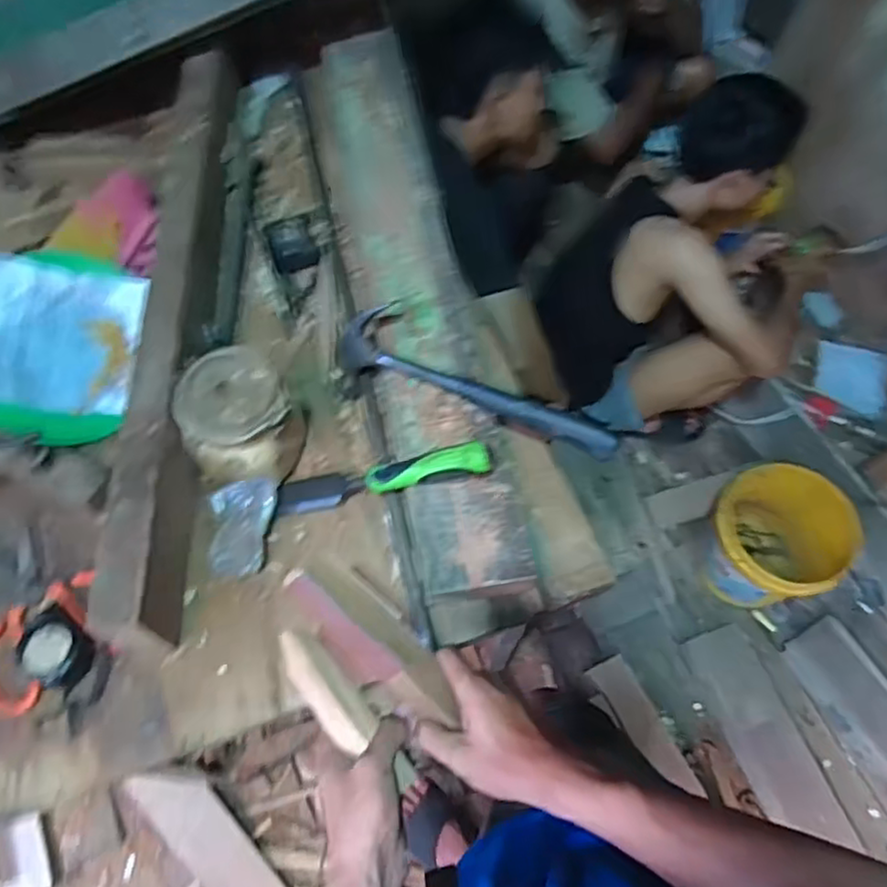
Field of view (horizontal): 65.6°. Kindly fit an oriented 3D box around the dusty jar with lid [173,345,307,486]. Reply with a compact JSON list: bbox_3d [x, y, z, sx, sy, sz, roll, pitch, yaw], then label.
[{"bbox_3d":[-0.204,-0.019,0.702,0.102,0.117,0.105,0,67,-1],"label":"dusty jar with lid"}]

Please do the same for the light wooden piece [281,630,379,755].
[{"bbox_3d":[-0.090,0.183,0.524,0.035,0.014,0.098,-37,74,-15],"label":"light wooden piece"}]

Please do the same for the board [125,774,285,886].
[{"bbox_3d":[-0.413,0.766,1.277,0.115,0.023,0.419,-40,87,-16],"label":"board"}]

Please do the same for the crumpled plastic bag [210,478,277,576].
[{"bbox_3d":[-0.207,0.088,0.703,0.063,0.037,0.095,-3,67,-2],"label":"crumpled plastic bag"}]

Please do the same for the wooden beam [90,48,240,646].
[{"bbox_3d":[-0.296,-0.176,0.777,0.053,0.112,0.775,-3,67,-2],"label":"wooden beam"}]

